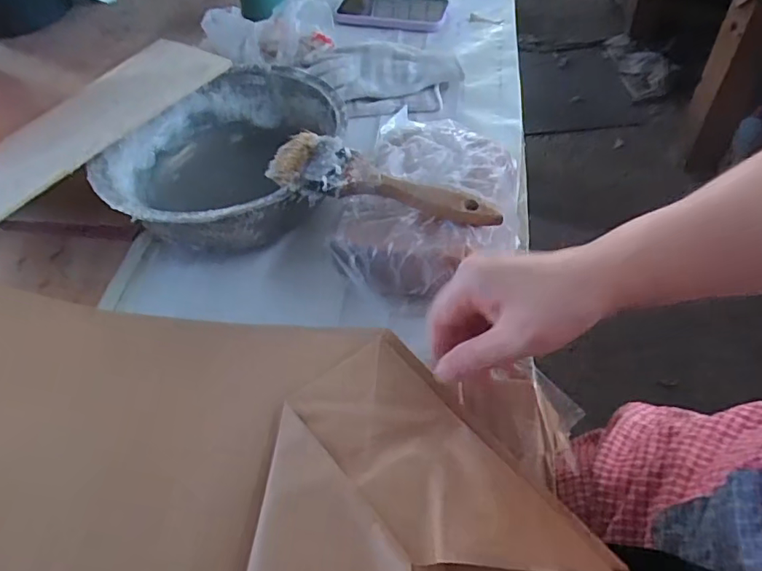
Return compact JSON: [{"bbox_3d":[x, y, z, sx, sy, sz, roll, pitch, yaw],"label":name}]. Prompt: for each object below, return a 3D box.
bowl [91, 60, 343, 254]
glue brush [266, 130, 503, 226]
[{"bbox_3d":[-0.138,-0.112,0.487,0.202,0.082,0.221,4,53,8],"label":"bowl"},{"bbox_3d":[0.000,-0.071,0.394,0.172,0.043,0.050,15,55,16],"label":"glue brush"}]

